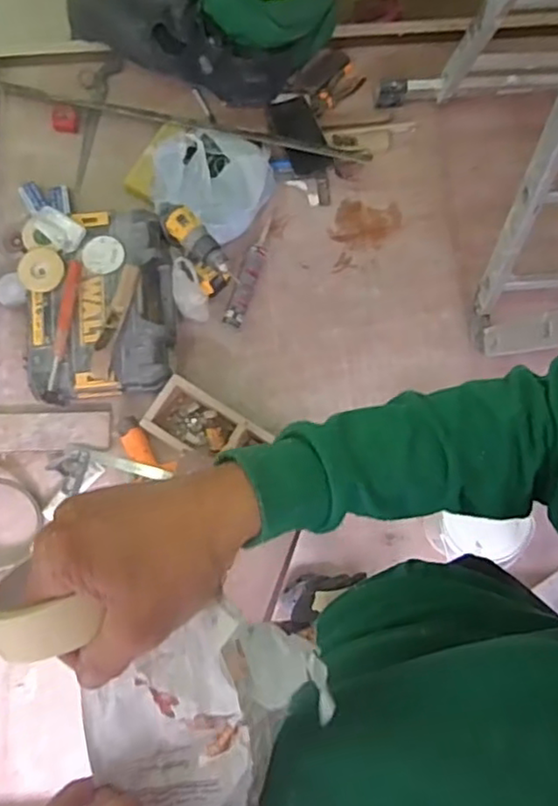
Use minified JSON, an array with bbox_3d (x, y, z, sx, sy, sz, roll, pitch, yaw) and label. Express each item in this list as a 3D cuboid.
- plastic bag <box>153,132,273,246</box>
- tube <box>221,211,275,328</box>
[{"bbox_3d":[-0.166,-0.553,1.597,0.278,0.118,0.280,28,79,6],"label":"plastic bag"},{"bbox_3d":[-0.068,-0.327,1.562,0.049,0.044,0.309,18,79,4],"label":"tube"}]

